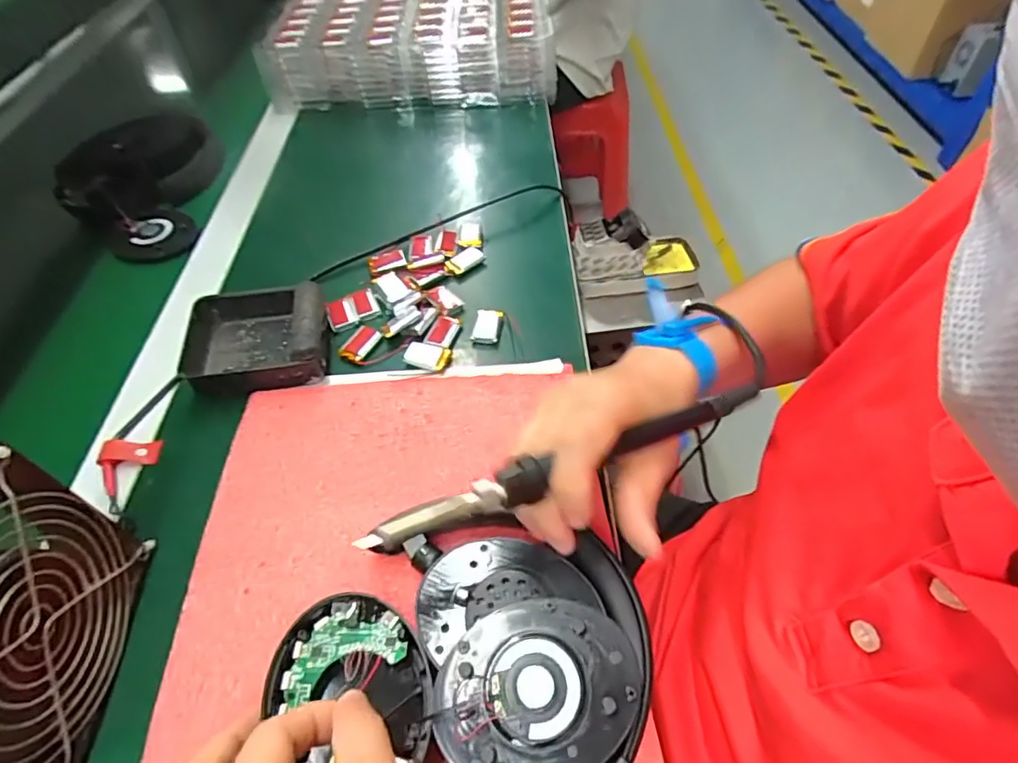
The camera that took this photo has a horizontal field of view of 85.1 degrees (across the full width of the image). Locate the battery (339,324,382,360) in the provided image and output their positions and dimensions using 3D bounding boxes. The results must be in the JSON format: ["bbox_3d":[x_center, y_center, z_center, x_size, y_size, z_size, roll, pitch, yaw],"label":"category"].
[{"bbox_3d":[-0.114,-0.029,0.421,0.022,0.004,0.031,20,56,18],"label":"battery"}]

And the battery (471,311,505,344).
[{"bbox_3d":[-0.016,-0.043,0.425,0.020,0.009,0.027,8,53,10],"label":"battery"}]

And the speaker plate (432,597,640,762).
[{"bbox_3d":[0.012,0.130,0.235,0.085,0.006,0.067,-13,52,-7],"label":"speaker plate"}]

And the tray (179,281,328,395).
[{"bbox_3d":[-0.187,-0.033,0.409,0.103,0.032,0.088,-15,53,-8],"label":"tray"}]

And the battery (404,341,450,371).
[{"bbox_3d":[-0.061,-0.019,0.408,0.031,0.007,0.019,9,53,10],"label":"battery"}]

